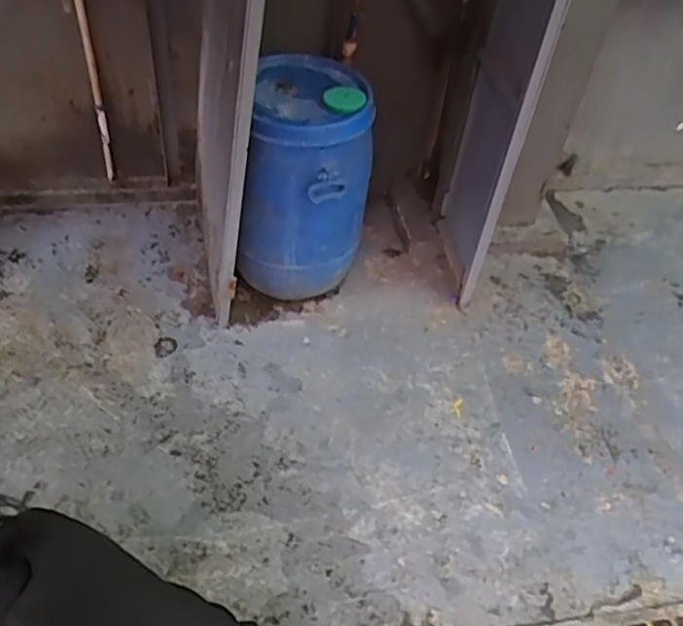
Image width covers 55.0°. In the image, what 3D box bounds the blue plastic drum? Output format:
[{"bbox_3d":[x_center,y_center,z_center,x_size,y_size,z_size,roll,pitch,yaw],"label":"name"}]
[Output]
[{"bbox_3d":[-0.081,-0.313,1.628,0.282,0.547,0.297,12,46,4],"label":"blue plastic drum"}]

